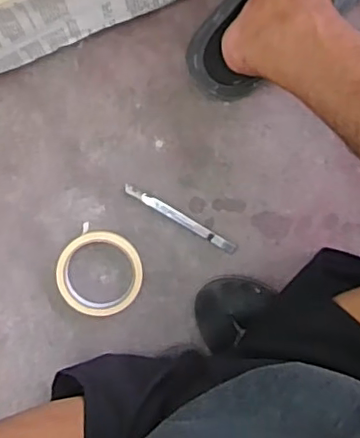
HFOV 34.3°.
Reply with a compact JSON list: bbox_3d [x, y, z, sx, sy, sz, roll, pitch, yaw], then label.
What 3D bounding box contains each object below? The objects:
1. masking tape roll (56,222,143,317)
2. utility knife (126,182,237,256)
[{"bbox_3d":[-0.092,0.061,0.671,0.096,0.019,0.098,0,95,-5],"label":"masking tape roll"},{"bbox_3d":[0.002,0.001,0.684,0.148,0.008,0.013,31,92,-7],"label":"utility knife"}]

